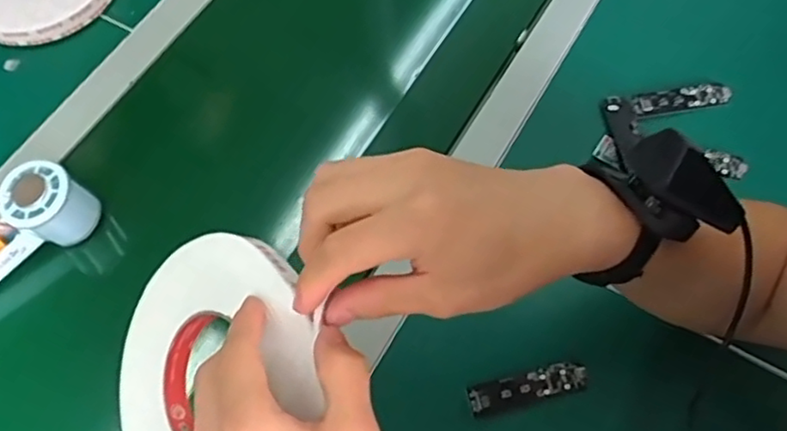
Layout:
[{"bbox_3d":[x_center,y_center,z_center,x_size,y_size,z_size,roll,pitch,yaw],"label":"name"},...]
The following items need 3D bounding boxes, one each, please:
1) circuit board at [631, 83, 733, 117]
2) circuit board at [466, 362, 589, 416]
[{"bbox_3d":[0.268,-0.107,0.598,0.091,0.013,0.023,-10,65,-3],"label":"circuit board"},{"bbox_3d":[0.102,0.129,0.487,0.091,0.007,0.022,-12,65,-4],"label":"circuit board"}]

